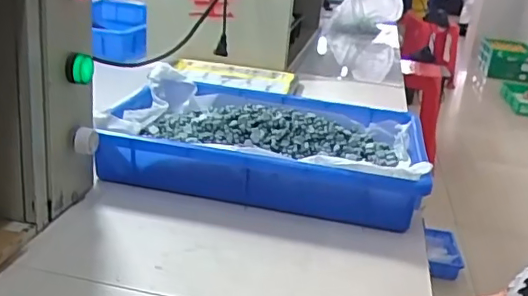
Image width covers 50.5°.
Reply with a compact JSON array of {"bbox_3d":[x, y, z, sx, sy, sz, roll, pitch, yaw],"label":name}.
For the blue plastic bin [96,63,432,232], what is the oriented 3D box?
[{"bbox_3d":[0.001,-0.003,0.674,0.351,0.073,0.242,8,20,5],"label":"blue plastic bin"}]

